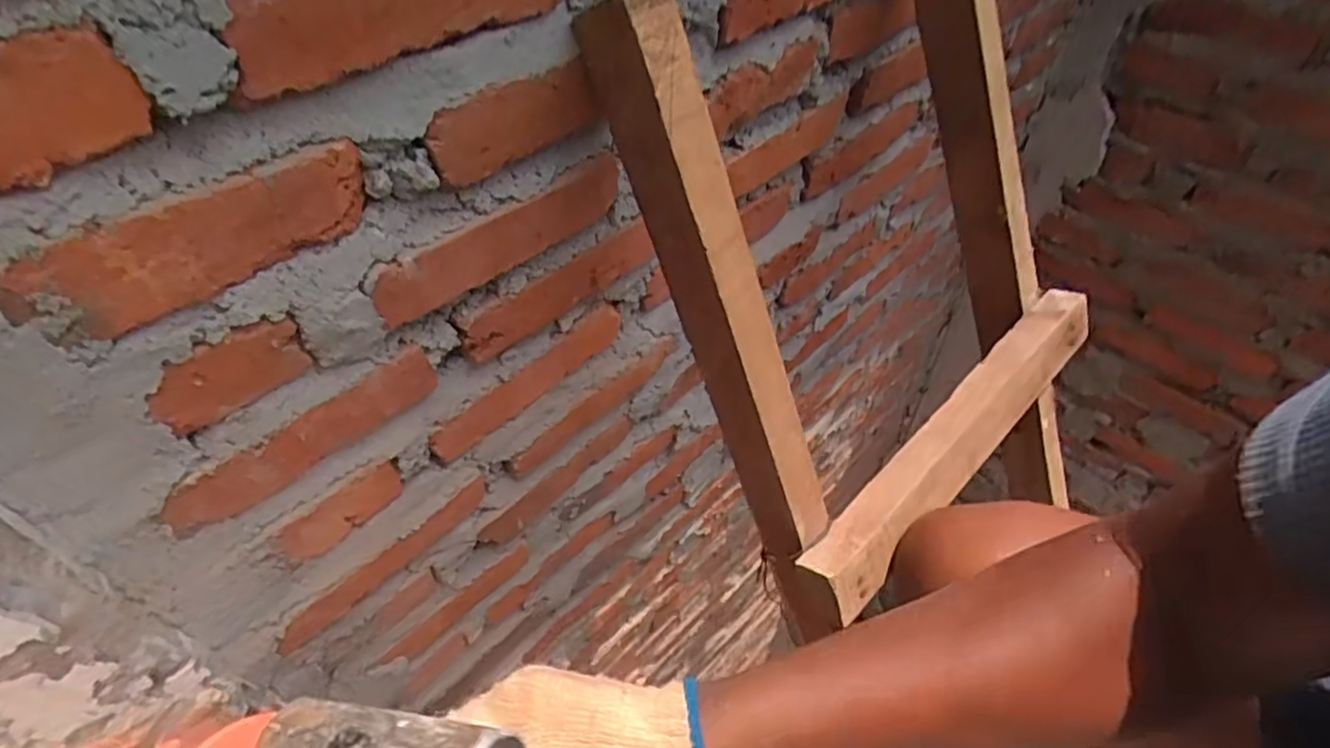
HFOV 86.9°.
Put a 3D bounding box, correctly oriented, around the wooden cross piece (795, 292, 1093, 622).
[{"bbox_3d":[0.268,0.051,0.630,0.413,0.061,0.056,-37,58,-27],"label":"wooden cross piece"}]

